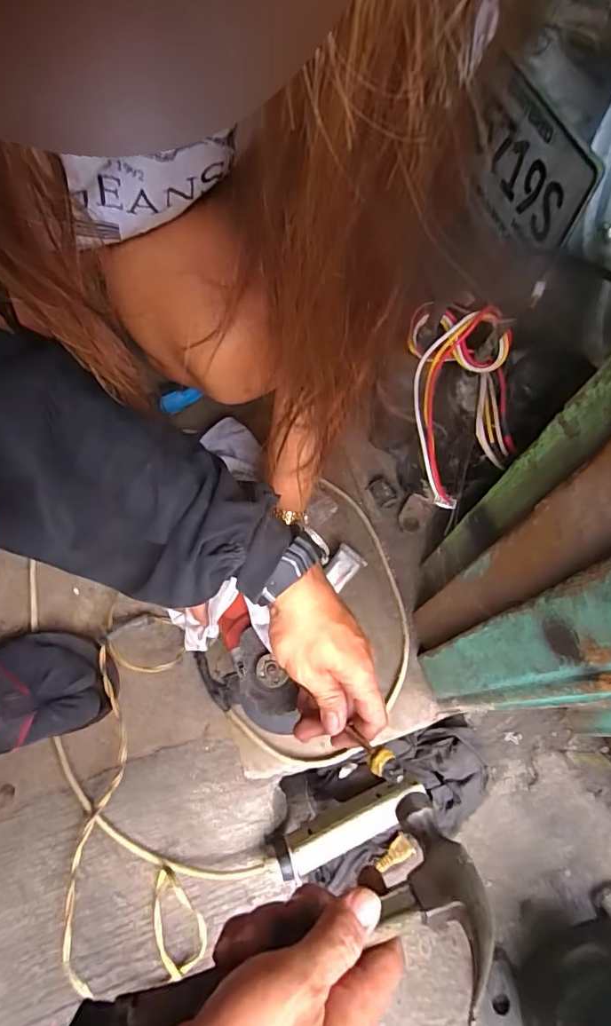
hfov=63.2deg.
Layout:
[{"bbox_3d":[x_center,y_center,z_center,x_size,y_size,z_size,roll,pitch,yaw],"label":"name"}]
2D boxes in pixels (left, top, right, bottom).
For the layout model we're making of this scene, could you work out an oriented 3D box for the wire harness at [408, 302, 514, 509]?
[{"bbox_3d":[0.124,-0.085,0.422,0.074,0.159,0.110,-5,68,-3],"label":"wire harness"}]

